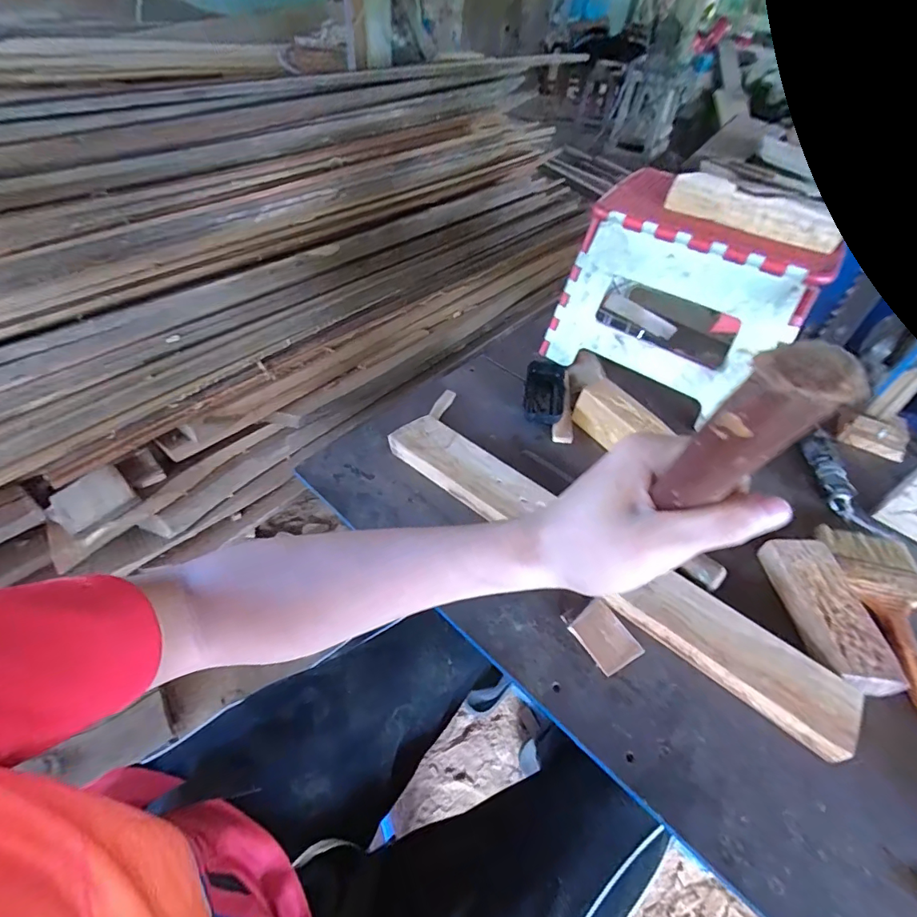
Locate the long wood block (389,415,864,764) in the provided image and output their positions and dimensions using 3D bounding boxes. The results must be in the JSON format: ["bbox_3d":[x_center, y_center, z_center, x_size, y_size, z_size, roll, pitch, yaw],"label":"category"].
[{"bbox_3d":[0.122,0.090,0.451,0.474,0.027,0.058,34,53,23],"label":"long wood block"}]

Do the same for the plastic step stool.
[{"bbox_3d":[0.295,-0.214,0.601,0.272,0.200,0.187,33,53,23],"label":"plastic step stool"}]

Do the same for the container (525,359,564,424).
[{"bbox_3d":[0.115,-0.090,0.617,0.049,0.024,0.116,11,47,4],"label":"container"}]

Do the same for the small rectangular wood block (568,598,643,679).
[{"bbox_3d":[0.131,0.158,0.406,0.047,0.009,0.054,-25,54,-25],"label":"small rectangular wood block"}]

